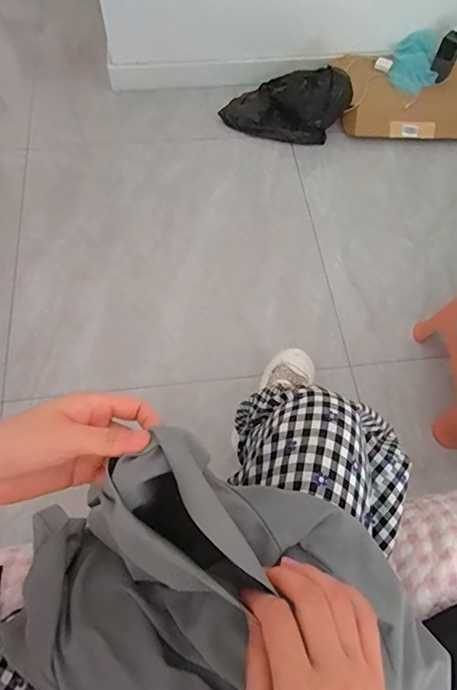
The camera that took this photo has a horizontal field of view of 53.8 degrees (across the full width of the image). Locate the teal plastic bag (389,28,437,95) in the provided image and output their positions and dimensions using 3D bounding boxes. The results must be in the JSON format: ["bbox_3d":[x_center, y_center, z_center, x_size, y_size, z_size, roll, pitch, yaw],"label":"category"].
[{"bbox_3d":[0.623,-0.943,1.505,0.143,0.092,0.270,17,65,6],"label":"teal plastic bag"}]

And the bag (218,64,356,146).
[{"bbox_3d":[0.179,-0.765,1.413,0.369,0.181,0.155,19,64,7],"label":"bag"}]

